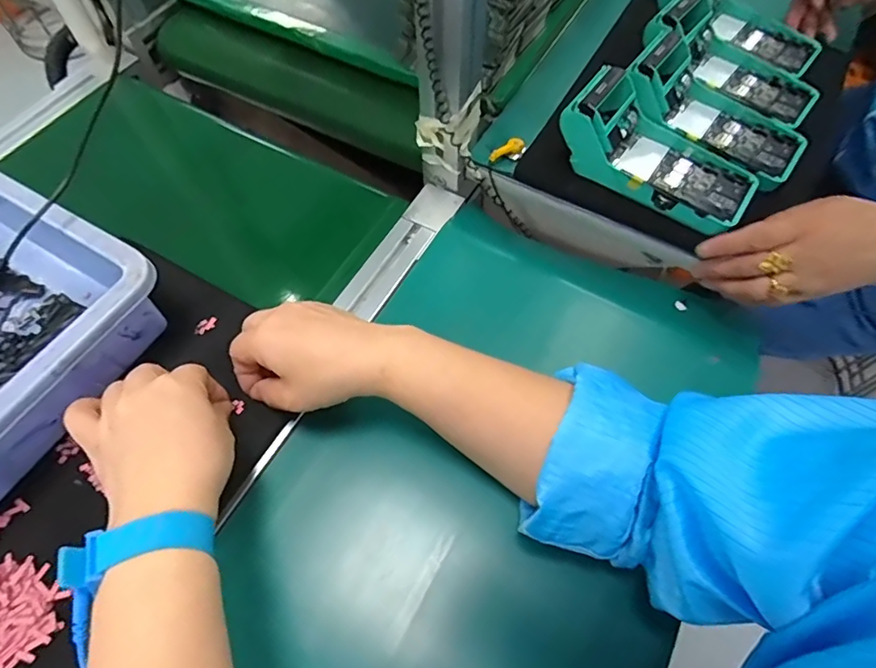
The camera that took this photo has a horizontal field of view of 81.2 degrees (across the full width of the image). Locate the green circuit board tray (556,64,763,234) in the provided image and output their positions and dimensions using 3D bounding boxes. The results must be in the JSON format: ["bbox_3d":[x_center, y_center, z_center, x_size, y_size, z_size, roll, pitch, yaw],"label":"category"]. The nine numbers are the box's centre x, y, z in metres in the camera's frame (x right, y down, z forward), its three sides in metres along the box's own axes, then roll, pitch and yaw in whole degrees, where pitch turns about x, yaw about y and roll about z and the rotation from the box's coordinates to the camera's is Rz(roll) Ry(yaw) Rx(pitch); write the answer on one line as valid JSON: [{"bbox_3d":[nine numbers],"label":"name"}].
[{"bbox_3d":[0.203,-0.168,0.457,0.168,0.059,0.078,34,67,16],"label":"green circuit board tray"}]

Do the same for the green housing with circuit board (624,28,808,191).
[{"bbox_3d":[0.264,-0.211,0.497,0.177,0.055,0.086,38,67,2],"label":"green housing with circuit board"}]

